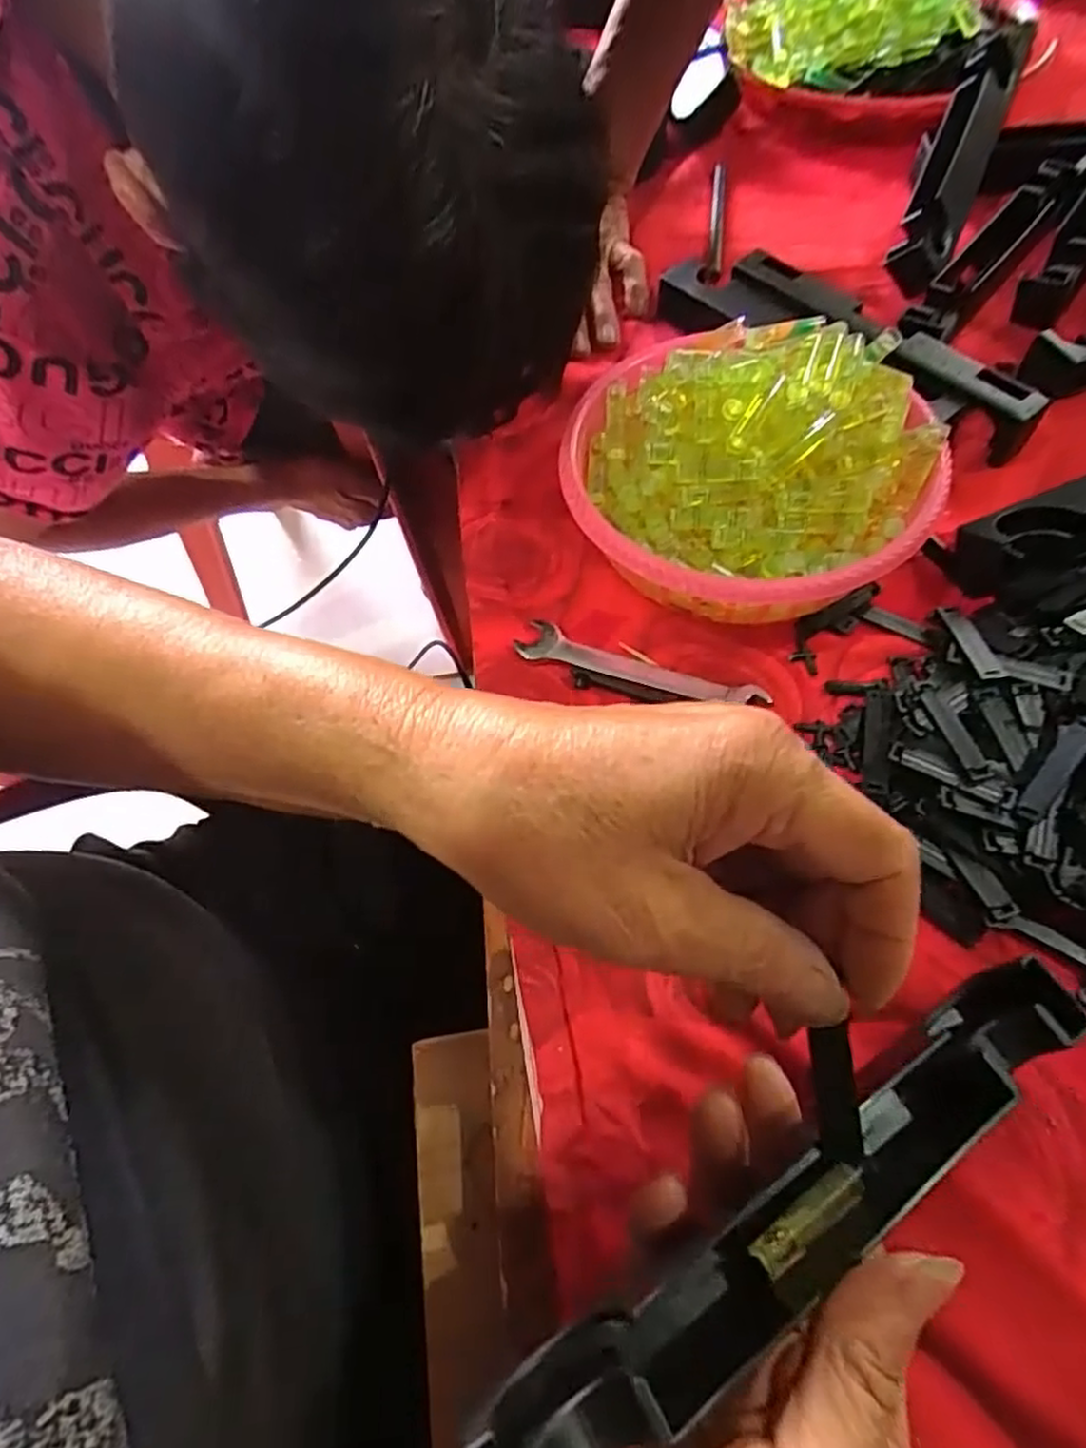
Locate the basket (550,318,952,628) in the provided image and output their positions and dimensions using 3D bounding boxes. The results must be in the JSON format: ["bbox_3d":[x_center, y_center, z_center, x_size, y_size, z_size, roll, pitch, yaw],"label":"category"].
[{"bbox_3d":[0.095,-0.118,0.340,0.160,0.064,0.156,-2,62,4],"label":"basket"}]

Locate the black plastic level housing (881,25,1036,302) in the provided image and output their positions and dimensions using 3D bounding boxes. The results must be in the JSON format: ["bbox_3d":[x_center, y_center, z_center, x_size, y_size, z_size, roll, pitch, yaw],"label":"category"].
[{"bbox_3d":[0.273,-0.375,0.461,0.037,0.034,0.212,23,80,14],"label":"black plastic level housing"}]

